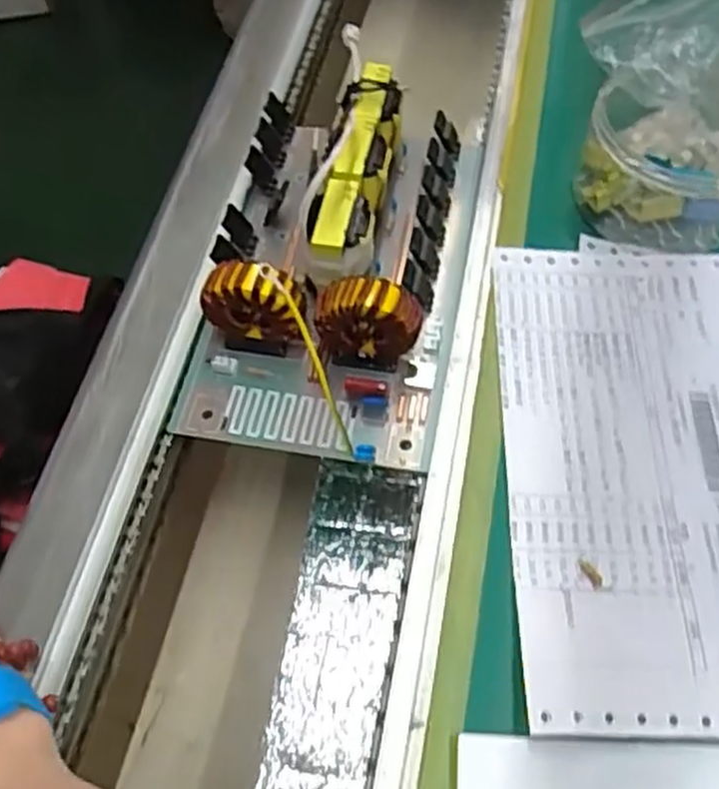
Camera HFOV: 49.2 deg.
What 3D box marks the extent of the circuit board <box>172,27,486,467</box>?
[{"bbox_3d":[-0.013,-0.082,0.422,0.134,0.060,0.226,9,61,7],"label":"circuit board"}]

